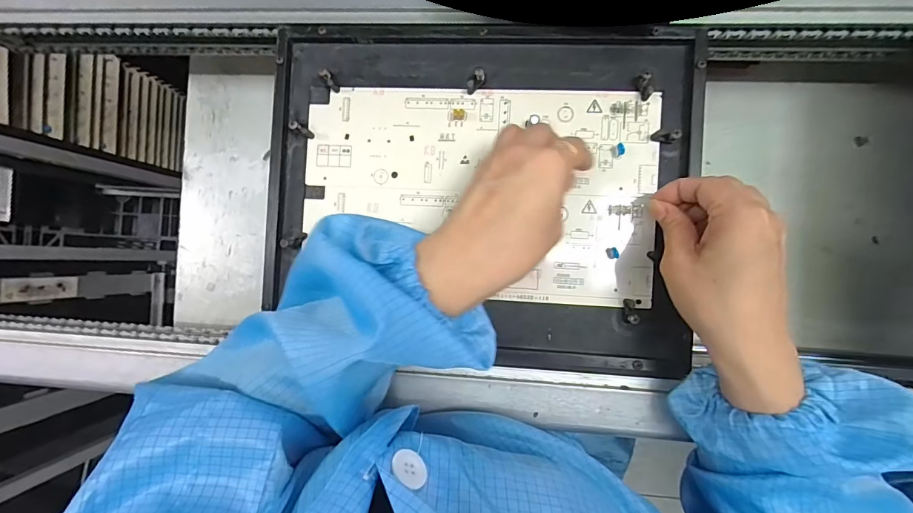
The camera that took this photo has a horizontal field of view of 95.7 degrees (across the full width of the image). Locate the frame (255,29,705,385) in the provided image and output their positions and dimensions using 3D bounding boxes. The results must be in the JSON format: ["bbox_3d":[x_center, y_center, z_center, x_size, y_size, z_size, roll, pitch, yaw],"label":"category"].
[{"bbox_3d":[0.014,-0.048,0.336,0.343,0.014,0.270,4,90,5],"label":"frame"}]

